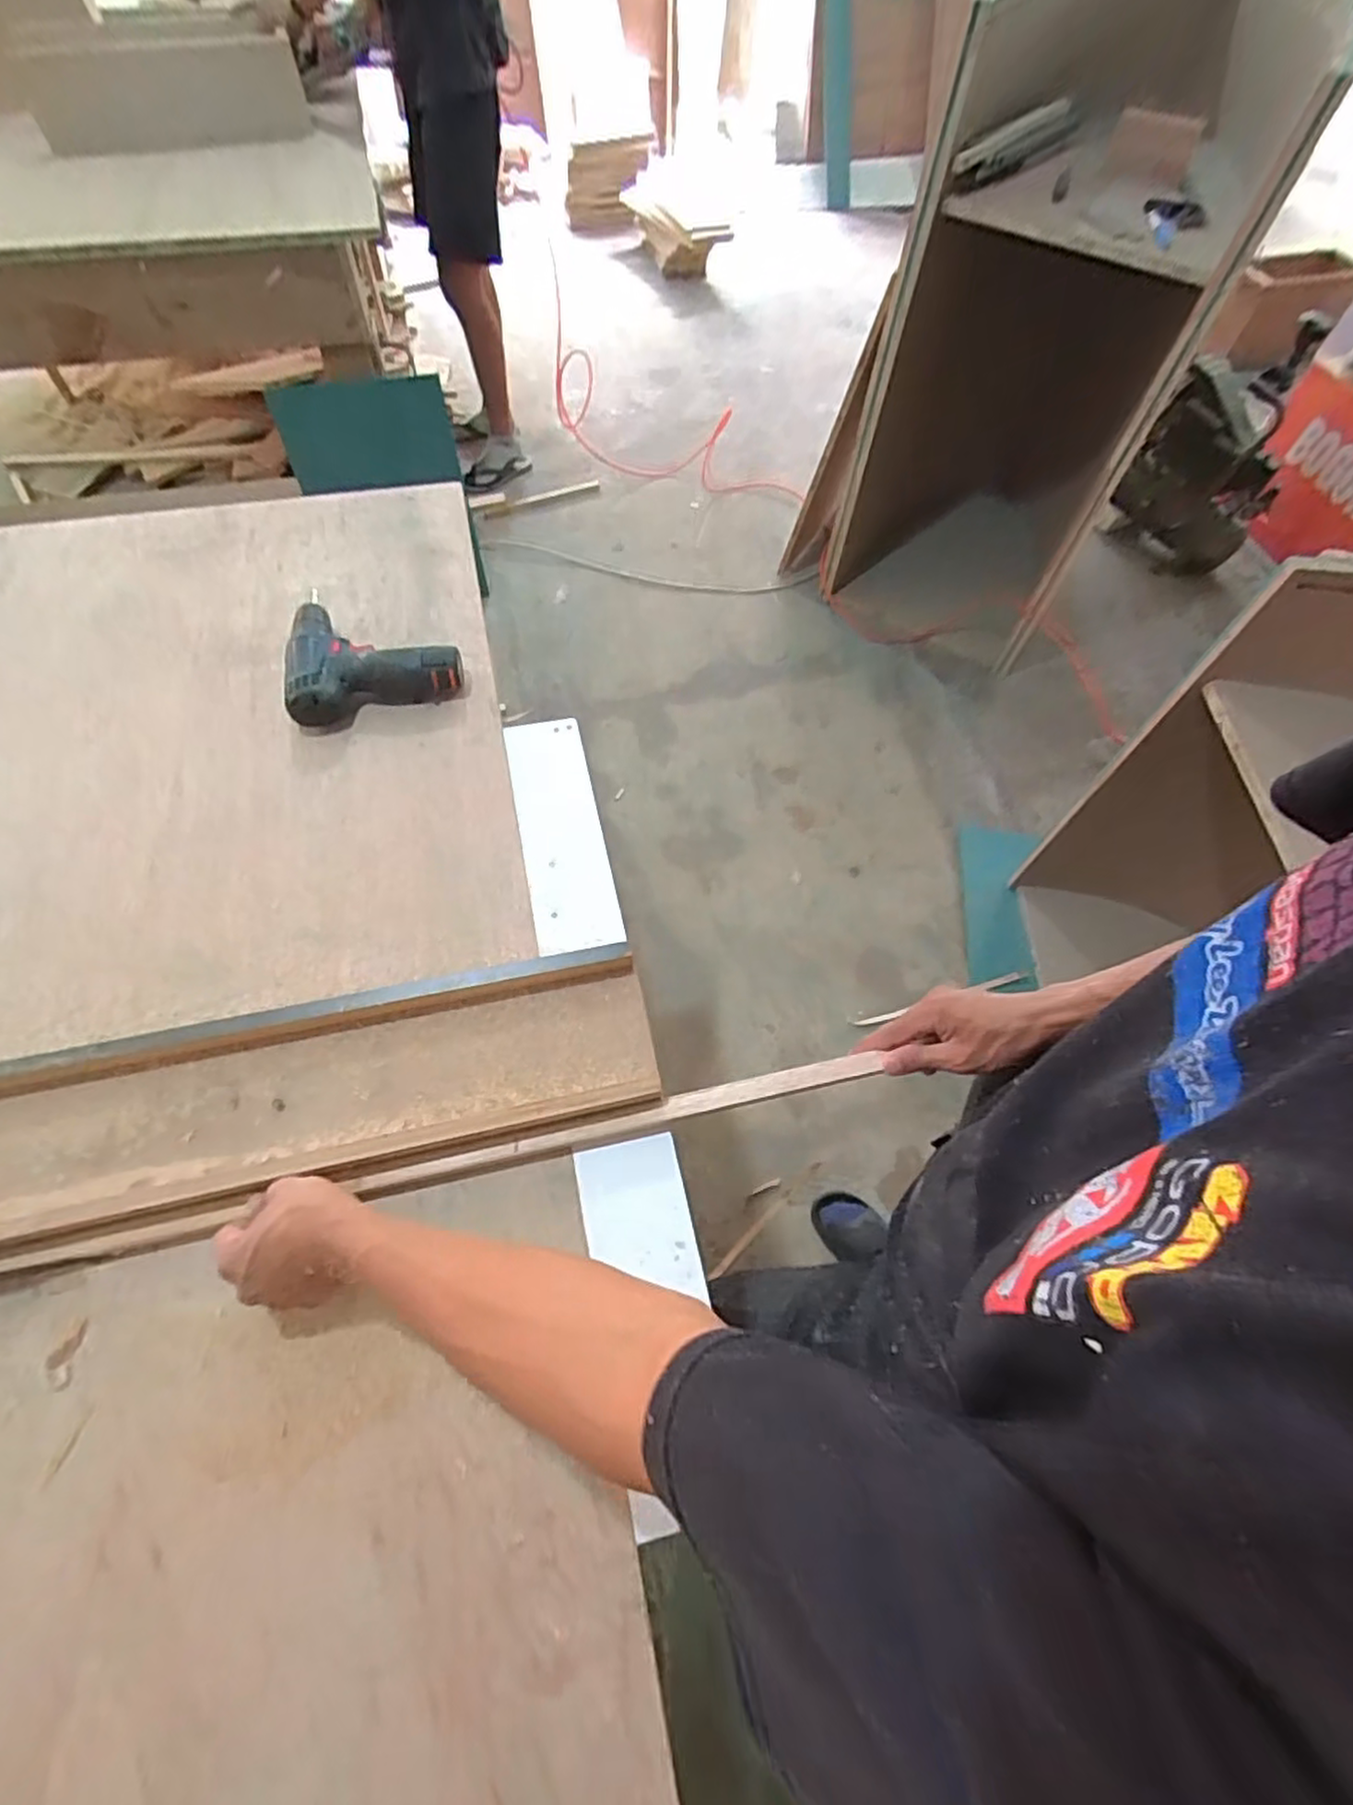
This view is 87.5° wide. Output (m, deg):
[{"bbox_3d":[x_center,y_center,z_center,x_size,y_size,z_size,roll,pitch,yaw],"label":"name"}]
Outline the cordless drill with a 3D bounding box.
[{"bbox_3d":[-0.344,-0.281,0.811,0.188,0.051,0.163,-8,62,-7],"label":"cordless drill"}]

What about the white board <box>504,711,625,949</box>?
[{"bbox_3d":[-0.123,-0.079,0.746,0.083,0.011,0.286,-11,62,-8],"label":"white board"}]

